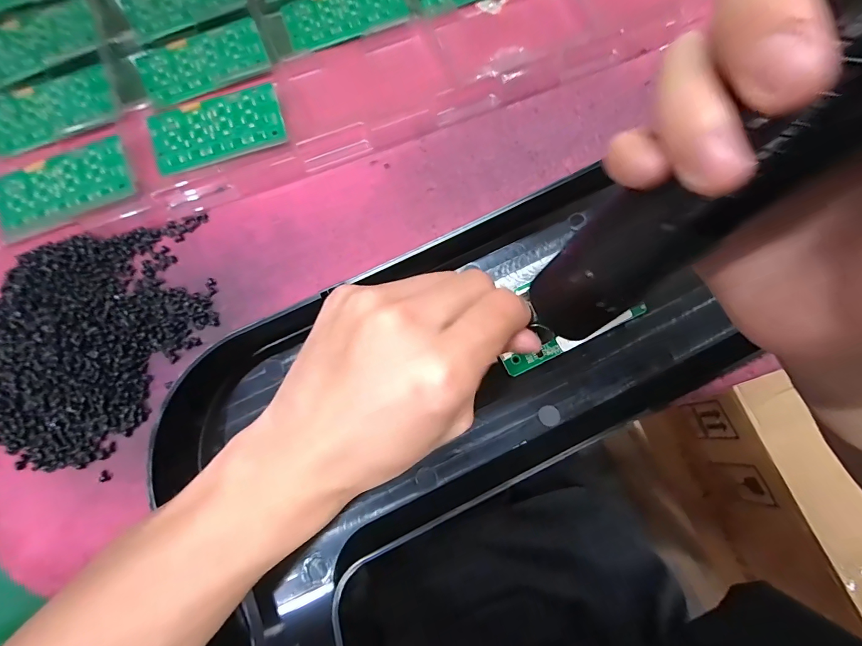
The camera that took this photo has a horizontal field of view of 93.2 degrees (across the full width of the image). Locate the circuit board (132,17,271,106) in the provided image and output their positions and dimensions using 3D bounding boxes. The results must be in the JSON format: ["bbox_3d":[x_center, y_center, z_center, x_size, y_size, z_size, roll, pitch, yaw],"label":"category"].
[{"bbox_3d":[-0.175,-0.201,0.311,0.094,0.004,0.051,-21,77,-5],"label":"circuit board"}]

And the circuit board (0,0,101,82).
[{"bbox_3d":[-0.309,-0.223,0.318,0.089,0.004,0.056,-23,77,-5],"label":"circuit board"}]

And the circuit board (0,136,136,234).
[{"bbox_3d":[-0.255,-0.094,0.282,0.091,0.004,0.048,-21,77,-5],"label":"circuit board"}]

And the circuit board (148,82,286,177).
[{"bbox_3d":[-0.153,-0.140,0.292,0.092,0.006,0.048,-16,77,-4],"label":"circuit board"}]

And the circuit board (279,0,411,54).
[{"bbox_3d":[-0.069,-0.248,0.323,0.094,0.008,0.055,-20,77,-5],"label":"circuit board"}]

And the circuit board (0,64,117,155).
[{"bbox_3d":[-0.283,-0.160,0.300,0.089,0.004,0.052,-22,77,-5],"label":"circuit board"}]

